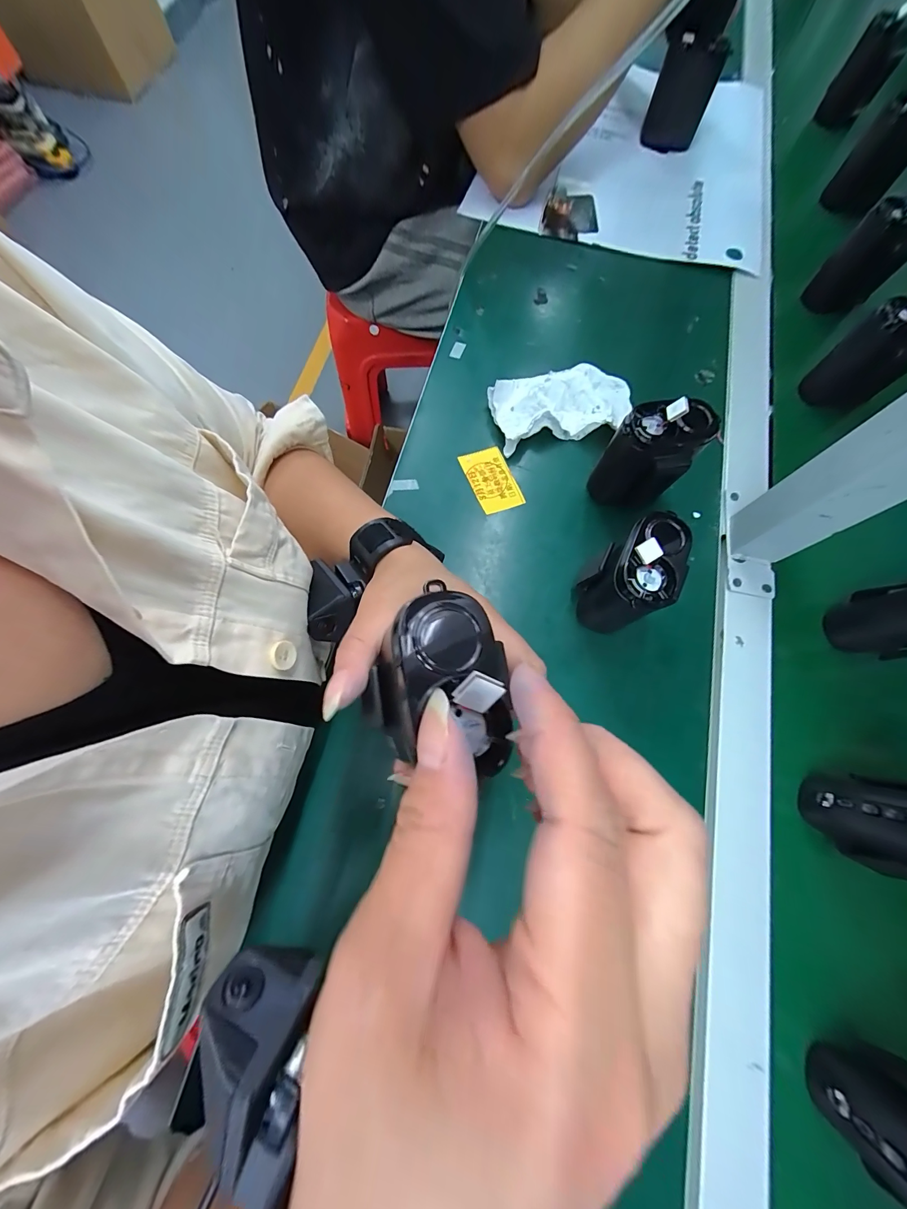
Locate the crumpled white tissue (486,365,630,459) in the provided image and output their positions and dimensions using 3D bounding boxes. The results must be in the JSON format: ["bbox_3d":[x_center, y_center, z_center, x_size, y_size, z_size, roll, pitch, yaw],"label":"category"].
[{"bbox_3d":[0.100,-0.187,0.366,0.124,0.029,0.076,-9,74,-3],"label":"crumpled white tissue"}]

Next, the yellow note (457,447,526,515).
[{"bbox_3d":[0.035,-0.114,0.351,0.038,0.004,0.064,-23,75,-7],"label":"yellow note"}]

